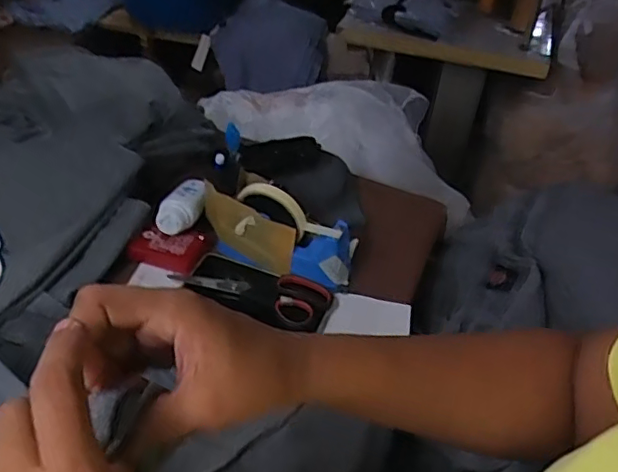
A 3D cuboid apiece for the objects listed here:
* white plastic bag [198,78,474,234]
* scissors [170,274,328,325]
[{"bbox_3d":[0.065,-0.197,1.012,0.489,0.090,0.260,19,44,16],"label":"white plastic bag"},{"bbox_3d":[-0.067,0.056,0.641,0.179,0.007,0.063,13,43,10],"label":"scissors"}]

